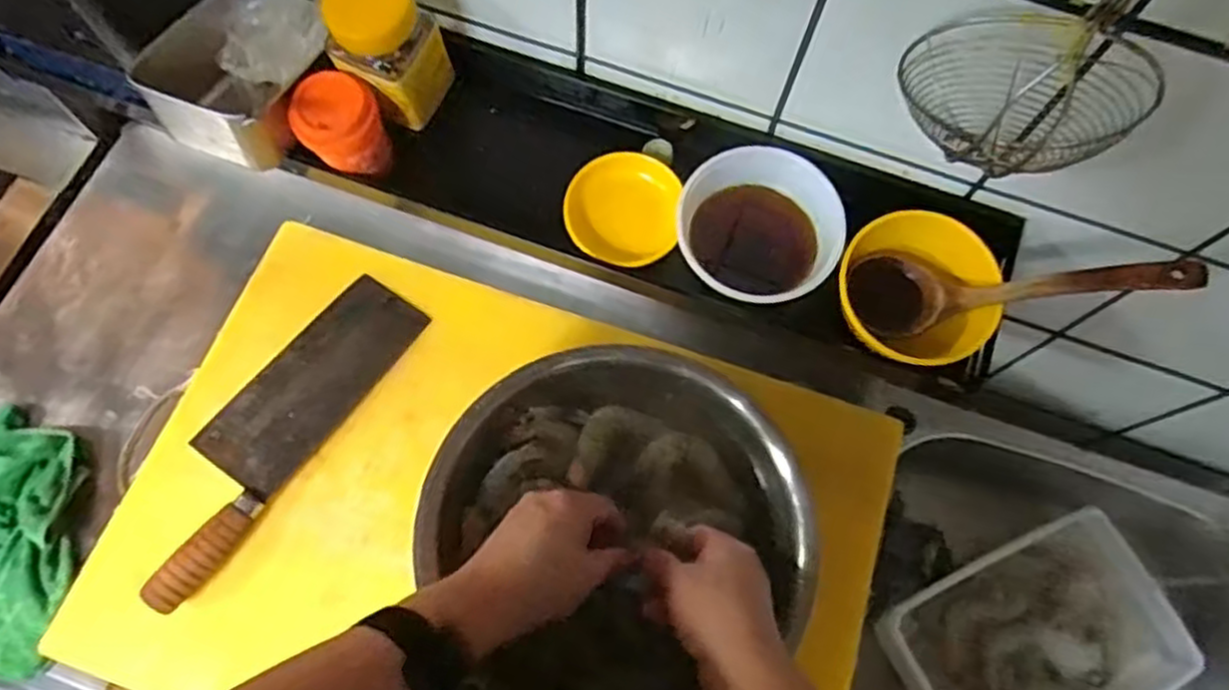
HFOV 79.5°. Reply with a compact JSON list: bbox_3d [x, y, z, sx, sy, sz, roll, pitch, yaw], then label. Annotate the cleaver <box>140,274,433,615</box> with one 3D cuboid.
[{"bbox_3d":[-0.278,0.064,0.605,0.084,0.028,0.293,33,72,10],"label":"cleaver"}]

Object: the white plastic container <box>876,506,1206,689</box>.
[{"bbox_3d":[0.401,0.287,0.710,0.260,0.070,0.172,-23,72,-10],"label":"white plastic container"}]

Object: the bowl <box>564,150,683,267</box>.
[{"bbox_3d":[0.007,-0.101,0.555,0.082,0.030,0.080,0,90,8],"label":"bowl"}]

